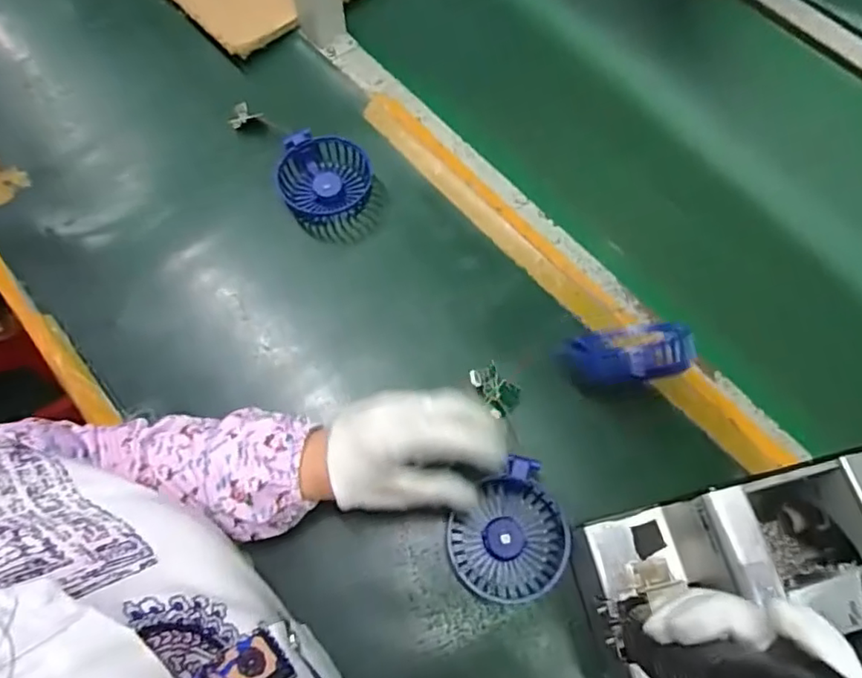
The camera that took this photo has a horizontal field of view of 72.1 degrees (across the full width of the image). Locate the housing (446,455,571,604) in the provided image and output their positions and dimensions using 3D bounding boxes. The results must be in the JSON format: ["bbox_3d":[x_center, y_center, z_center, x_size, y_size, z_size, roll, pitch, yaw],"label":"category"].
[{"bbox_3d":[0.059,0.151,0.451,0.088,0.044,0.085,0,66,0],"label":"housing"}]

